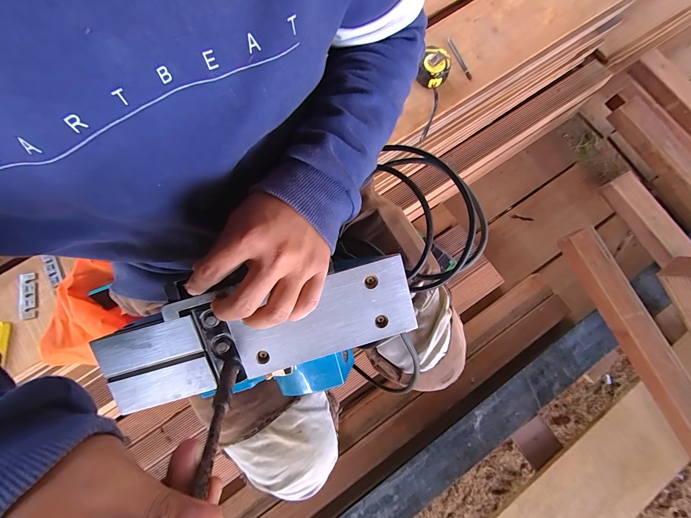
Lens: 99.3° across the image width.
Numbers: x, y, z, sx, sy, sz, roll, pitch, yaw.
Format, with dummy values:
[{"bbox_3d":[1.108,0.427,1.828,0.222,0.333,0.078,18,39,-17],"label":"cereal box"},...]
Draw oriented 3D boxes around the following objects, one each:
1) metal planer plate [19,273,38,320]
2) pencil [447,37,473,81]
[{"bbox_3d":[-0.572,0.066,0.527,0.025,0.011,0.083,-14,79,-3],"label":"metal planer plate"},{"bbox_3d":[0.252,-0.443,0.651,0.012,0.006,0.116,-23,80,-5],"label":"pencil"}]

